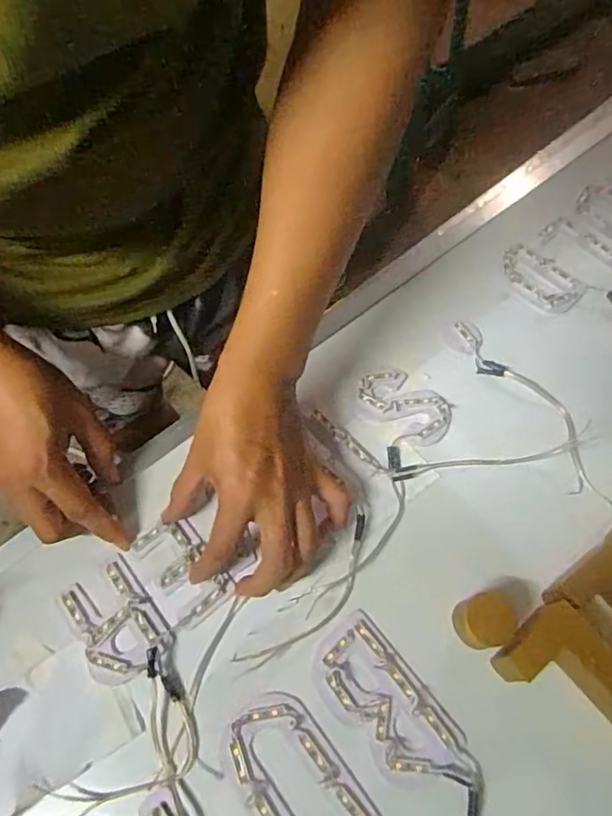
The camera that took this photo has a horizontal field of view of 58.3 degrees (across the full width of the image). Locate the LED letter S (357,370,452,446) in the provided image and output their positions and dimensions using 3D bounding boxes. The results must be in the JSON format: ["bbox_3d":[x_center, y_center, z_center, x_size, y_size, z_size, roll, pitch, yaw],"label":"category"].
[{"bbox_3d":[0.085,-0.003,0.468,0.082,0.007,0.047,34,69,16],"label":"LED letter S"}]

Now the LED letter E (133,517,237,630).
[{"bbox_3d":[-0.091,0.119,0.409,0.045,0.011,0.076,-34,68,-14],"label":"LED letter E"}]

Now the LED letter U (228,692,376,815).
[{"bbox_3d":[-0.008,0.238,0.350,0.063,0.004,0.105,-33,68,-14],"label":"LED letter U"}]

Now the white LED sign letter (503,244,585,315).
[{"bbox_3d":[0.220,-0.122,0.519,0.050,0.004,0.078,-35,68,-15],"label":"white LED sign letter"}]

